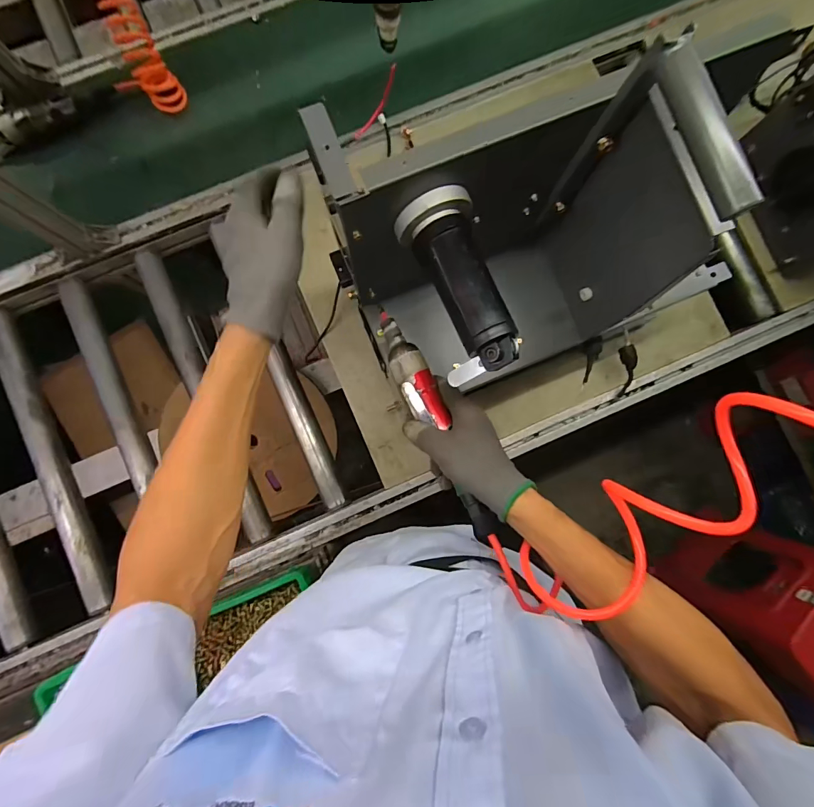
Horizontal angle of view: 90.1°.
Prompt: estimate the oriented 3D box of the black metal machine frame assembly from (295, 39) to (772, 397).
[{"bbox_3d":[0.085,-0.151,0.388,0.268,0.234,0.222,-17,85,-3],"label":"black metal machine frame assembly"}]

